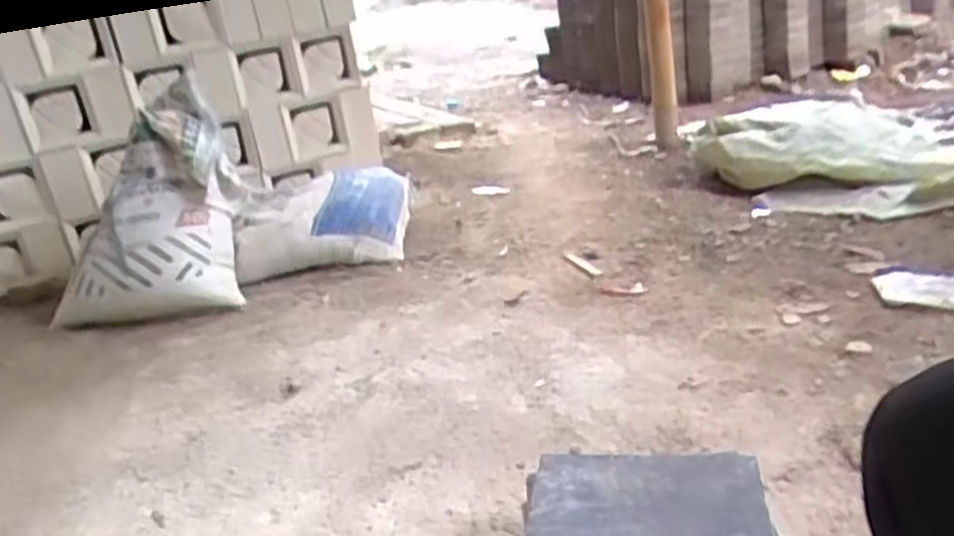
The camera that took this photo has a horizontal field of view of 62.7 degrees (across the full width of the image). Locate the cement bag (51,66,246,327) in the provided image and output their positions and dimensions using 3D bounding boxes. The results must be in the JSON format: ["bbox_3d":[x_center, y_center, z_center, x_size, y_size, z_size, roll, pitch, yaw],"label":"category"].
[{"bbox_3d":[-0.732,-0.113,1.655,0.403,0.476,0.142,-11,22,-12],"label":"cement bag"}]

